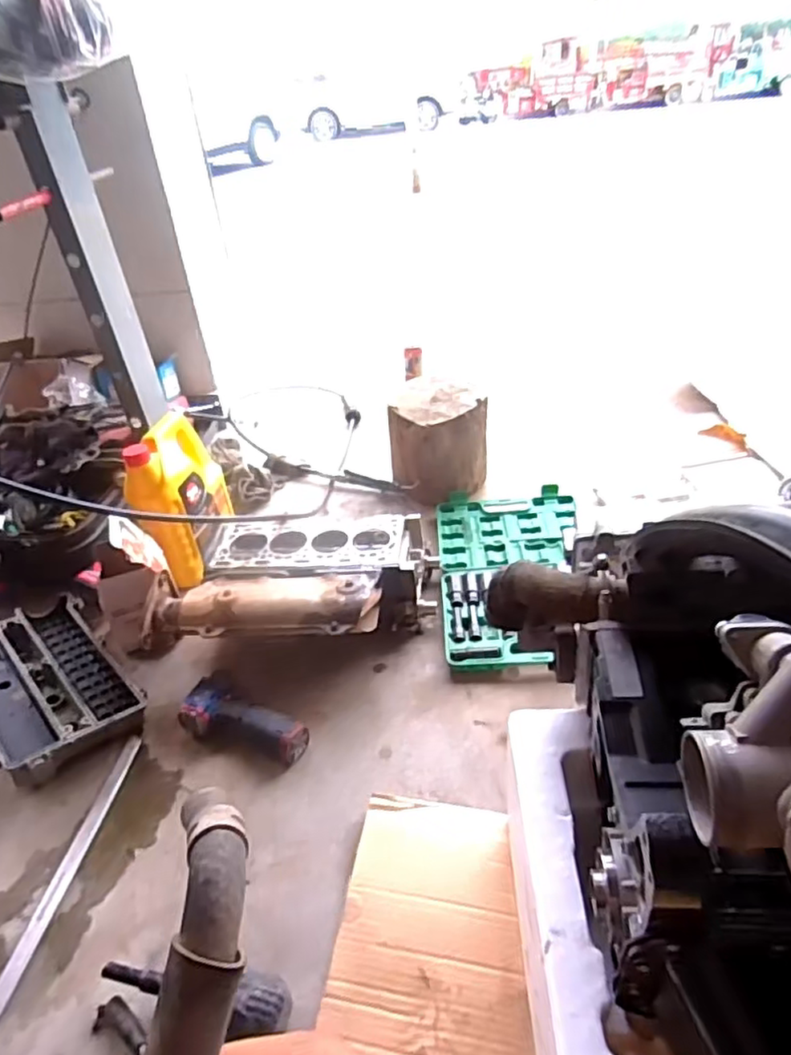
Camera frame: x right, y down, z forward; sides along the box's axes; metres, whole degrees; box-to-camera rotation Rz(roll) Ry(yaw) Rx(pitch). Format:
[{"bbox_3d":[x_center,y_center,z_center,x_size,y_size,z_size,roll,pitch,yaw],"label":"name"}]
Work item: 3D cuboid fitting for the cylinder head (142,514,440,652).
[{"bbox_3d":[-0.166,0.112,1.088,0.437,0.138,0.285,0,36,7],"label":"cylinder head"}]

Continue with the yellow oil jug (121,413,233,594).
[{"bbox_3d":[-0.411,-0.058,1.218,0.100,0.266,0.219,-1,36,6],"label":"yellow oil jug"}]

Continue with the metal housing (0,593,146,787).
[{"bbox_3d":[-0.576,0.251,1.022,0.217,0.080,0.358,-32,43,-31],"label":"metal housing"}]

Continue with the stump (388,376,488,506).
[{"bbox_3d":[0.092,-0.205,1.408,0.186,0.221,0.188,-25,40,-25],"label":"stump"}]

